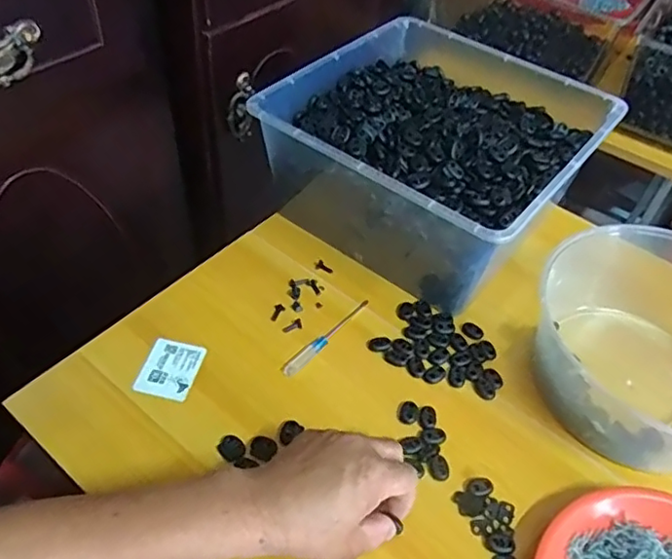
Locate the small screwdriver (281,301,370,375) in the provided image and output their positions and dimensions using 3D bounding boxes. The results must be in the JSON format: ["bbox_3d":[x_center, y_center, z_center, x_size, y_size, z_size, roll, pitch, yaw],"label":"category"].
[{"bbox_3d":[-0.007,0.054,0.579,0.013,0.009,0.119,34,54,23],"label":"small screwdriver"}]

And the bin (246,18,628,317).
[{"bbox_3d":[0.112,-0.144,0.673,0.294,0.137,0.311,33,53,22],"label":"bin"}]

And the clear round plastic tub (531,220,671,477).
[{"bbox_3d":[0.284,0.059,0.537,0.195,0.103,0.187,3,48,-3],"label":"clear round plastic tub"}]

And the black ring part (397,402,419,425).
[{"bbox_3d":[0.064,0.117,0.529,0.018,0.004,0.022,19,49,11],"label":"black ring part"}]

